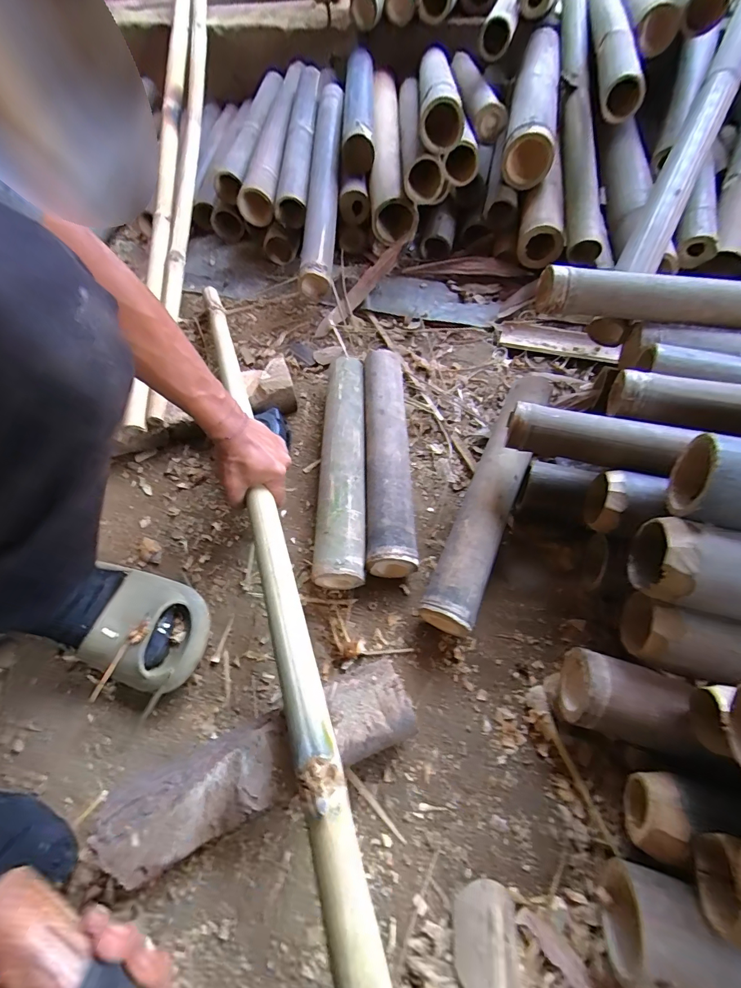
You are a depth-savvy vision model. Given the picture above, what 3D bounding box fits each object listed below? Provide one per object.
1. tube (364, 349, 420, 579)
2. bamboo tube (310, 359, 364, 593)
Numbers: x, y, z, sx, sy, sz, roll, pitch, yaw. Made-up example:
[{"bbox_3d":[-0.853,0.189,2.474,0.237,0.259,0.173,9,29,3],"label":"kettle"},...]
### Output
[{"bbox_3d":[0.022,-0.061,0.555,0.060,0.053,0.349,-2,59,2],"label":"tube"},{"bbox_3d":[-0.042,-0.047,0.549,0.062,0.057,0.352,-3,59,2],"label":"bamboo tube"}]

